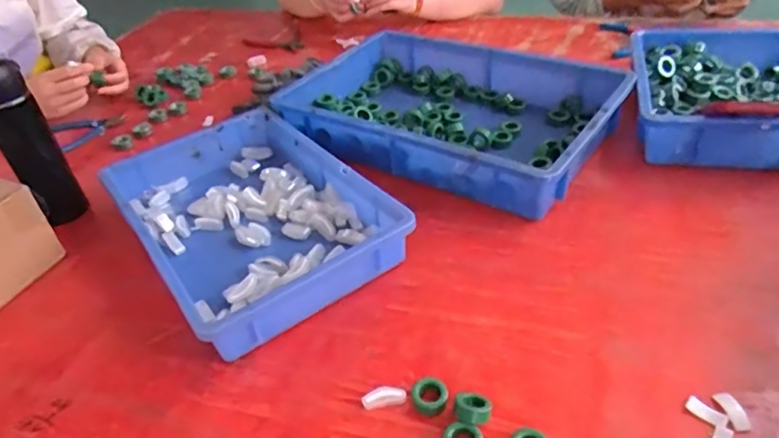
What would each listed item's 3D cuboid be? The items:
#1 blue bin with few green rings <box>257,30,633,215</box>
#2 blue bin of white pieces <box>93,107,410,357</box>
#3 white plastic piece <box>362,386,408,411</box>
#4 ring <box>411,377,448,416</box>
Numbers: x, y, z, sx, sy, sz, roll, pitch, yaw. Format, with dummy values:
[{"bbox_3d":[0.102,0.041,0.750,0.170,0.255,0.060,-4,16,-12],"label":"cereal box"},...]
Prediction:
[{"bbox_3d":[0.088,-0.156,0.814,0.435,0.073,0.302,24,48,33],"label":"blue bin with few green rings"},{"bbox_3d":[-0.167,-0.010,0.678,0.242,0.066,0.363,-28,43,-24],"label":"blue bin of white pieces"},{"bbox_3d":[-0.005,0.154,0.491,0.037,0.008,0.015,-11,38,-4],"label":"white plastic piece"},{"bbox_3d":[0.034,0.148,0.484,0.030,0.010,0.036,-5,38,3],"label":"ring"}]

